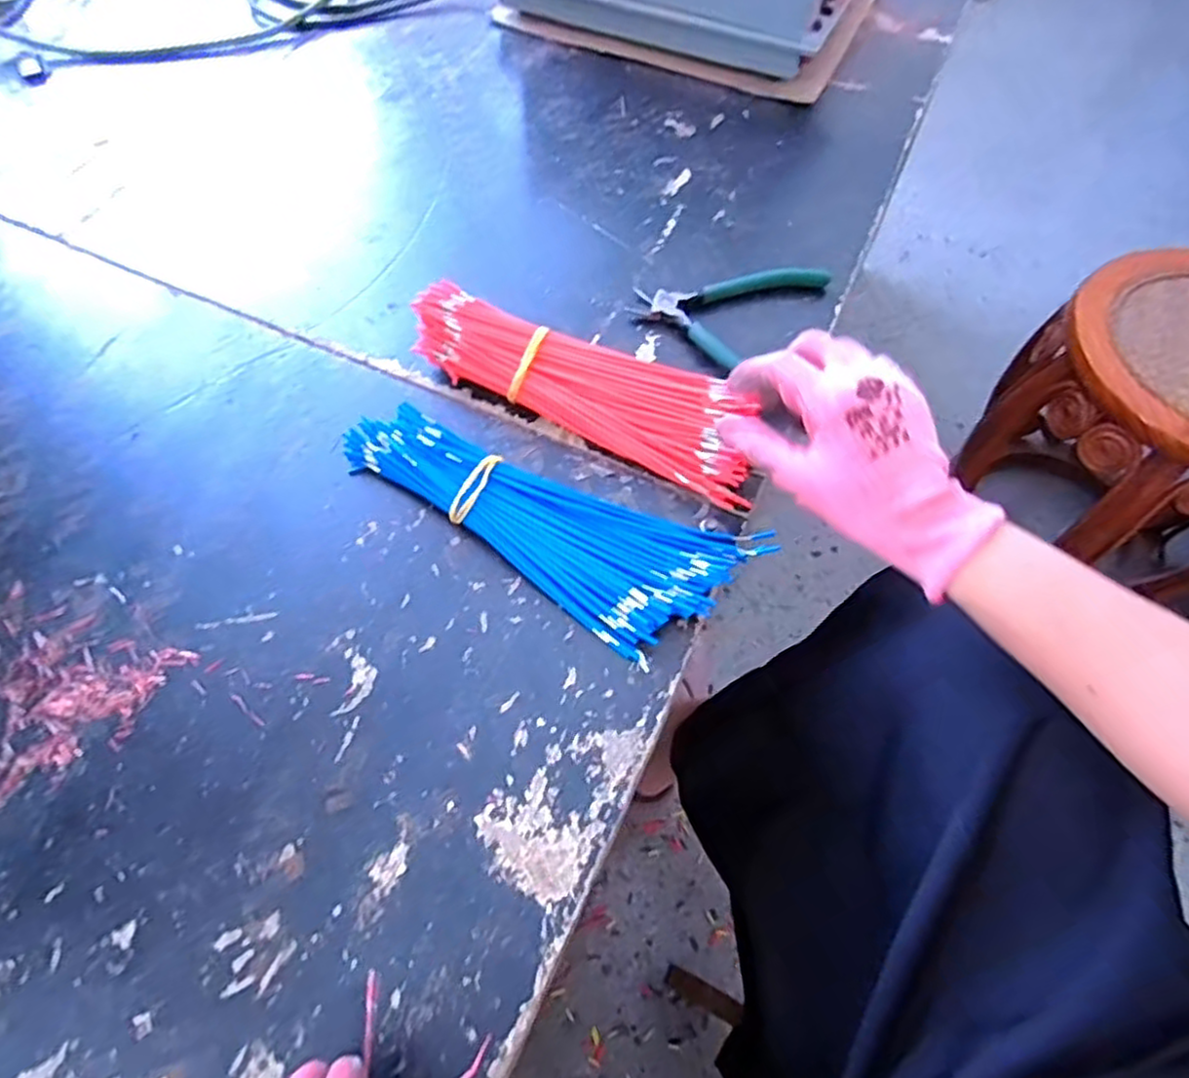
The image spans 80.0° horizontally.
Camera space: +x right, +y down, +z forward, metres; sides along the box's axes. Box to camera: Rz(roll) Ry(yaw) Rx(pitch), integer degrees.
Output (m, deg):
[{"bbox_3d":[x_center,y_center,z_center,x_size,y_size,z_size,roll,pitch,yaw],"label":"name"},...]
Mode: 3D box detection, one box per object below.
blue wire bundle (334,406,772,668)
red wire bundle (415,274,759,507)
[{"bbox_3d":[-0.035,-0.019,0.443,0.256,0.021,0.098,29,65,14],"label":"blue wire bundle"},{"bbox_3d":[-0.007,-0.106,0.473,0.245,0.029,0.067,27,65,8],"label":"red wire bundle"}]

